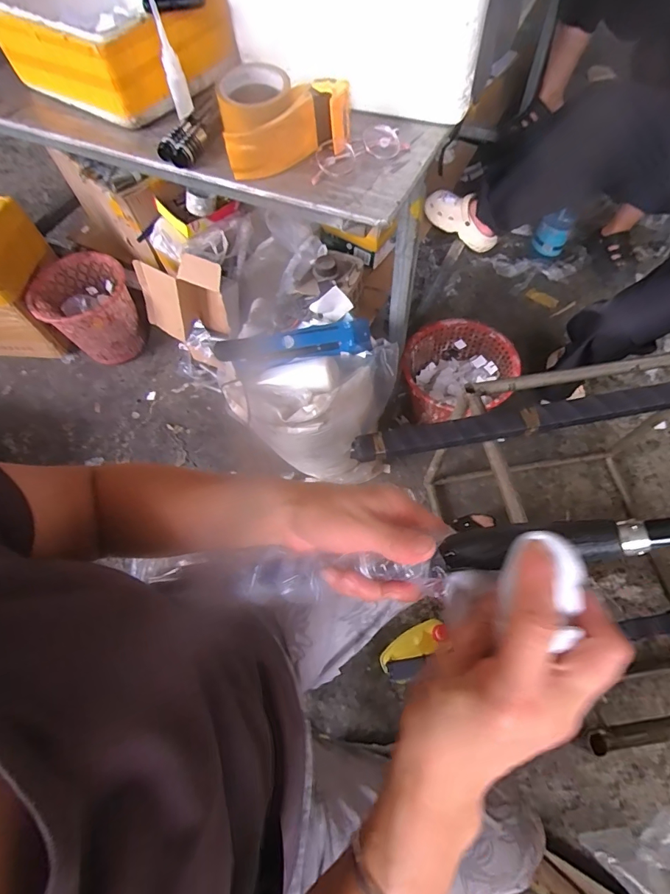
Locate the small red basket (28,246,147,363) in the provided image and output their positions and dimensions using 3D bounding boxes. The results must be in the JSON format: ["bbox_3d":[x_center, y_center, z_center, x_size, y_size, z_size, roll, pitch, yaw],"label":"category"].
[{"bbox_3d":[-0.790,-0.439,1.399,0.277,0.275,0.244,-24,65,-8],"label":"small red basket"}]

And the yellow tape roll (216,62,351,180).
[{"bbox_3d":[-0.067,-0.435,0.550,0.159,0.061,0.159,-1,64,3],"label":"yellow tape roll"}]

